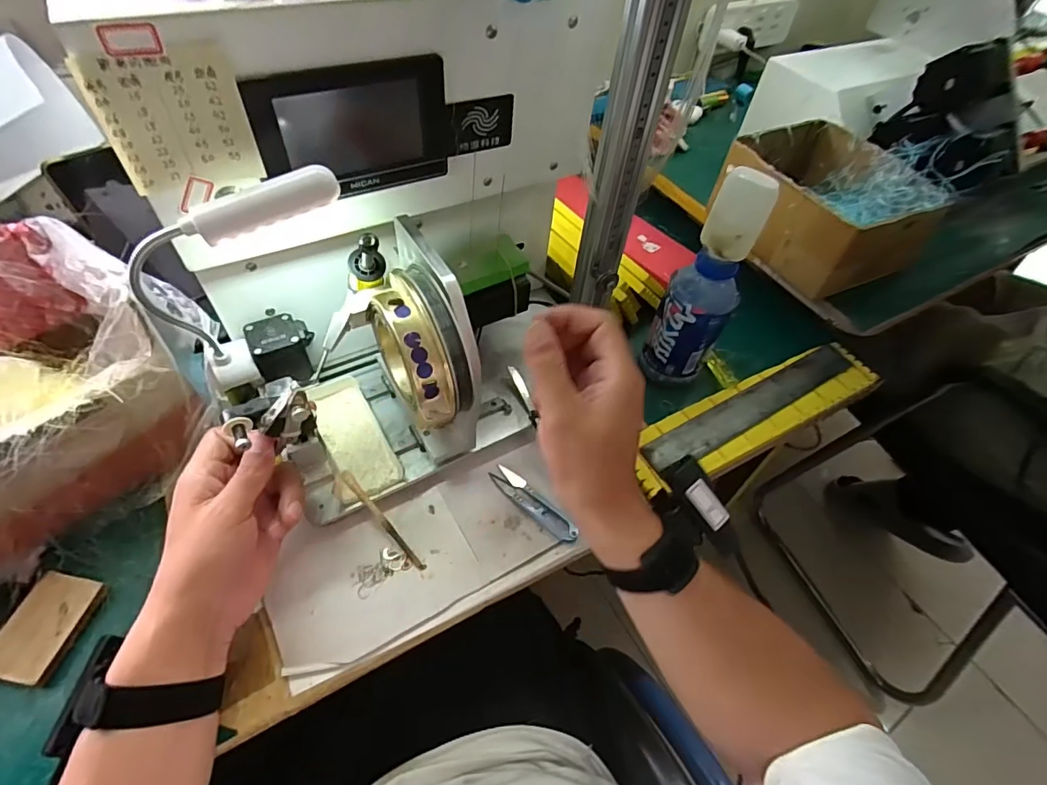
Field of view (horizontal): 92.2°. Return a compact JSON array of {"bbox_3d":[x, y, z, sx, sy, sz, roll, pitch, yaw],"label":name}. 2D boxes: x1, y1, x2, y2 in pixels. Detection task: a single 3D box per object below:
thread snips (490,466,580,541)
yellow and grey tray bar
[{"bbox_3d":[0.010,0.104,0.476,0.100,0.007,0.022,37,57,21],"label":"thread snips"},{"bbox_3d":[0.261,0.020,0.565,0.340,0.017,0.078,-20,57,-20],"label":"yellow and grey tray bar"}]

